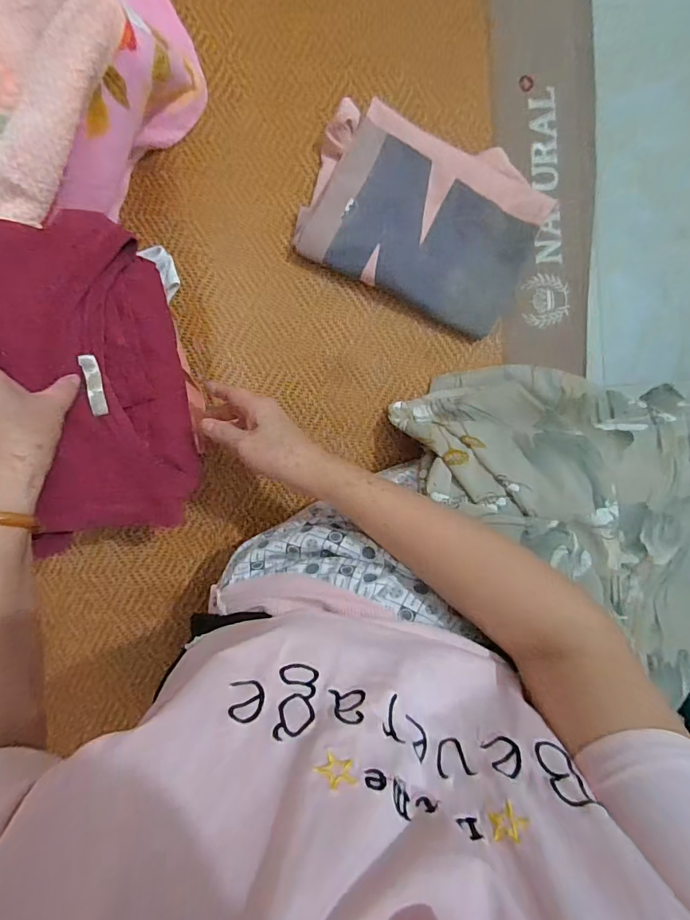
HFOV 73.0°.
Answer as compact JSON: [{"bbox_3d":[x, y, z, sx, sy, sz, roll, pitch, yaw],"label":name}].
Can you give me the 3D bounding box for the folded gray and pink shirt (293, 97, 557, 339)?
[{"bbox_3d":[0.085,-0.268,0.495,0.246,0.045,0.169,25,93,-2],"label":"folded gray and pink shirt"}]

